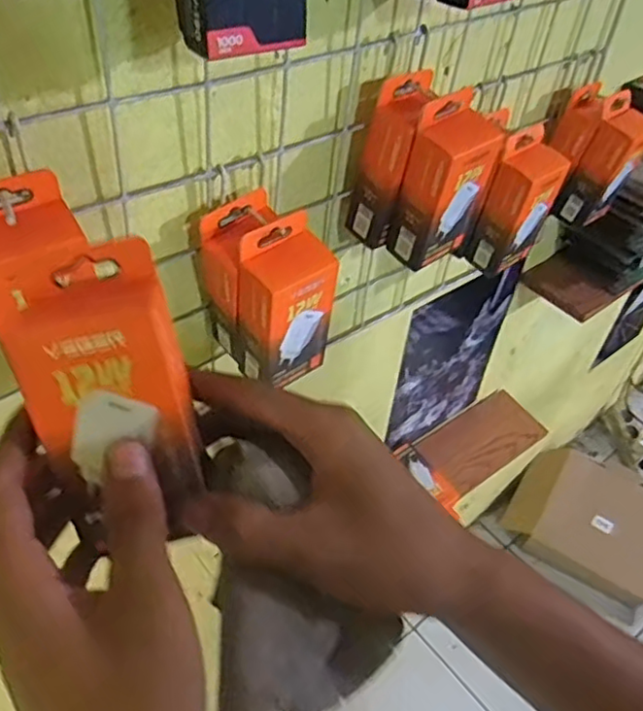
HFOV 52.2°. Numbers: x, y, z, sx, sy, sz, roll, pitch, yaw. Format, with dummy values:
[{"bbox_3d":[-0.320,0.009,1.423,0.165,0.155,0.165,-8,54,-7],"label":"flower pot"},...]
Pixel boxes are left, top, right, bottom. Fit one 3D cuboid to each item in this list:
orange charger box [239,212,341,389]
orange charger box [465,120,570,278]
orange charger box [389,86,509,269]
[{"bbox_3d":[-0.025,-0.031,0.447,0.060,0.114,0.042,-28,54,-29],"label":"orange charger box"},{"bbox_3d":[0.171,-0.130,0.577,0.061,0.120,0.039,-29,55,-30],"label":"orange charger box"},{"bbox_3d":[0.089,-0.124,0.483,0.059,0.118,0.041,-25,53,-28],"label":"orange charger box"}]

